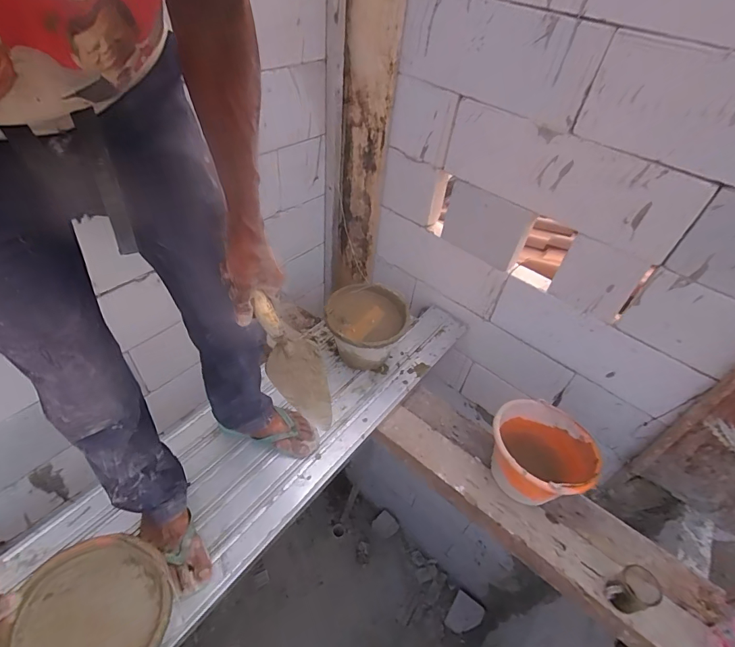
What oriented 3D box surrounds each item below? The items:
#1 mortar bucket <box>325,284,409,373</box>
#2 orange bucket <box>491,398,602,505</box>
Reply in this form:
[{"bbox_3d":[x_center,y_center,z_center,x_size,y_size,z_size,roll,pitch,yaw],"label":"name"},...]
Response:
[{"bbox_3d":[-0.010,0.021,1.190,0.219,0.167,0.237,4,45,-4],"label":"mortar bucket"},{"bbox_3d":[0.415,0.321,0.999,0.223,0.177,0.238,4,45,-4],"label":"orange bucket"}]

